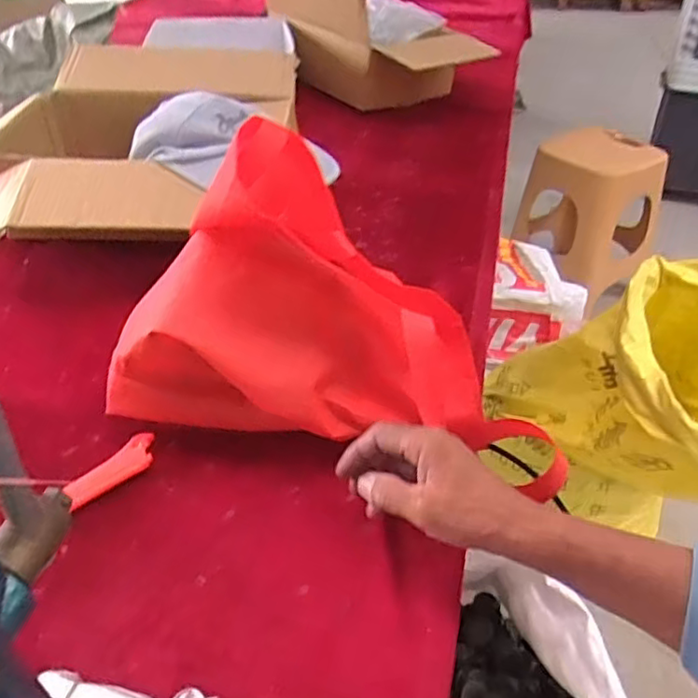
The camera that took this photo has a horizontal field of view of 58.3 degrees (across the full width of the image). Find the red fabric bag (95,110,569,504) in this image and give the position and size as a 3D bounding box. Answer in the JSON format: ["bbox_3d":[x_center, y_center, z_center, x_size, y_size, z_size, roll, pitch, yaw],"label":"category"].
[{"bbox_3d":[-0.004,-0.037,0.516,0.367,0.207,0.137,7,37,10],"label":"red fabric bag"}]

